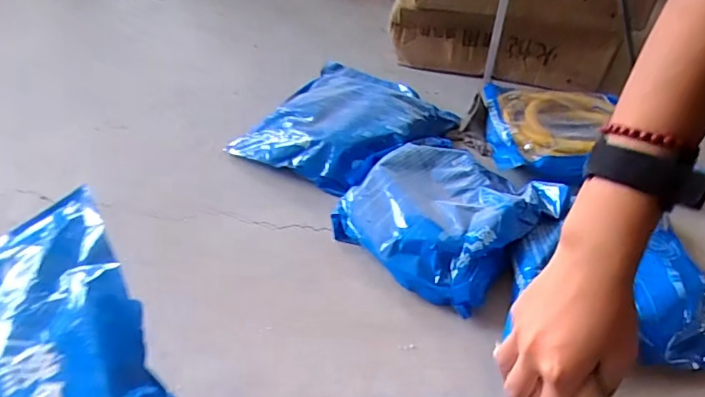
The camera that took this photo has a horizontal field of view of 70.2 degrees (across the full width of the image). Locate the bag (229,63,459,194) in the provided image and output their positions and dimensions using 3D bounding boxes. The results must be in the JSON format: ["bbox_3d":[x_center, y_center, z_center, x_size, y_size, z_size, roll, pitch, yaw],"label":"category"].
[{"bbox_3d":[-0.006,-0.128,0.831,0.278,0.062,0.297,25,46,21],"label":"bag"}]

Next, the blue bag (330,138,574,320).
[{"bbox_3d":[0.119,0.011,0.671,0.235,0.076,0.241,36,51,29],"label":"blue bag"}]

